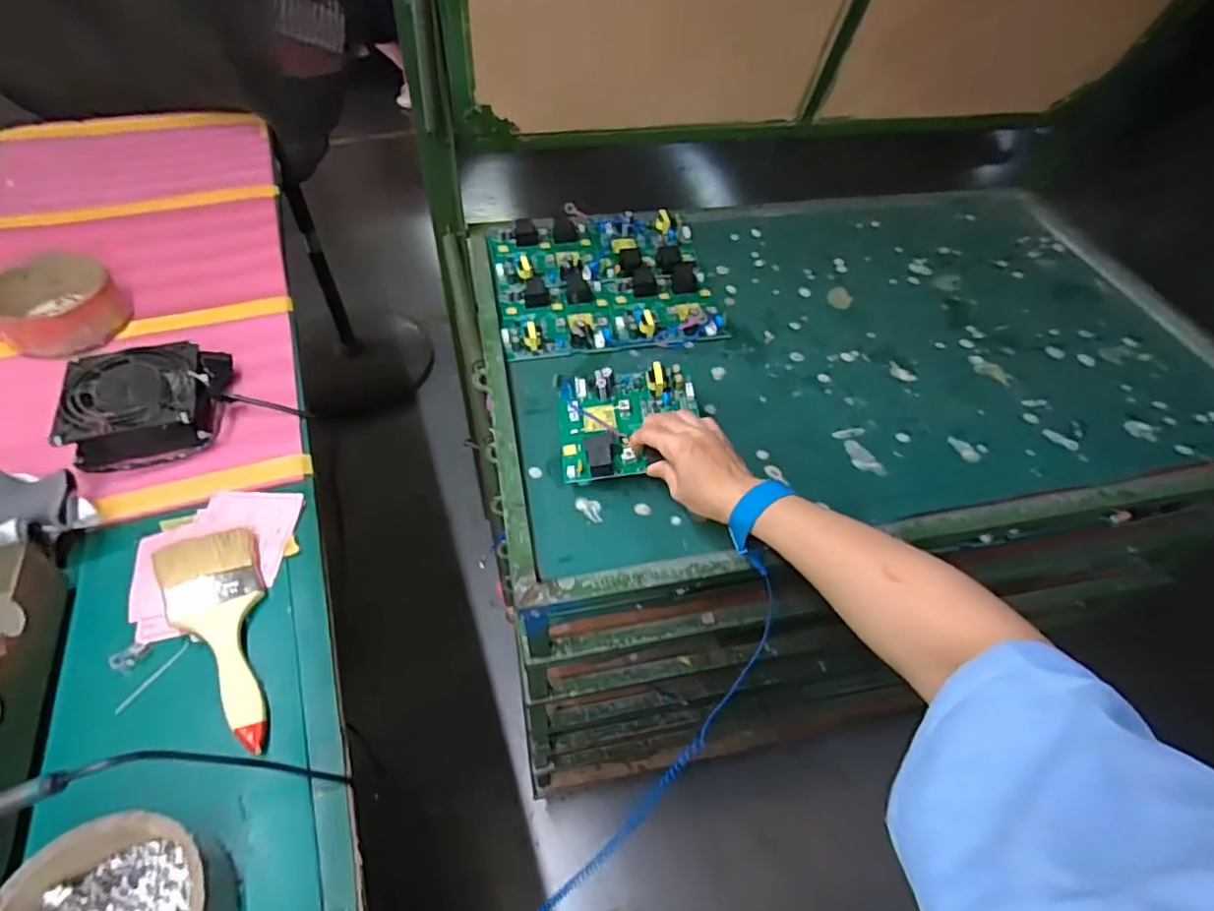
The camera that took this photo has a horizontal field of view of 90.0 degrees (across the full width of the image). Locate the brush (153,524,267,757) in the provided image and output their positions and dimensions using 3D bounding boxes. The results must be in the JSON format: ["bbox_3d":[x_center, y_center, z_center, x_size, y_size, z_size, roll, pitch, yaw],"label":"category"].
[{"bbox_3d":[-0.319,0.149,0.501,0.068,0.030,0.196,-19,56,-18],"label":"brush"}]

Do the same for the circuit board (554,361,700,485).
[{"bbox_3d":[0.020,-0.037,0.561,0.127,0.036,0.108,-5,54,-6],"label":"circuit board"}]

